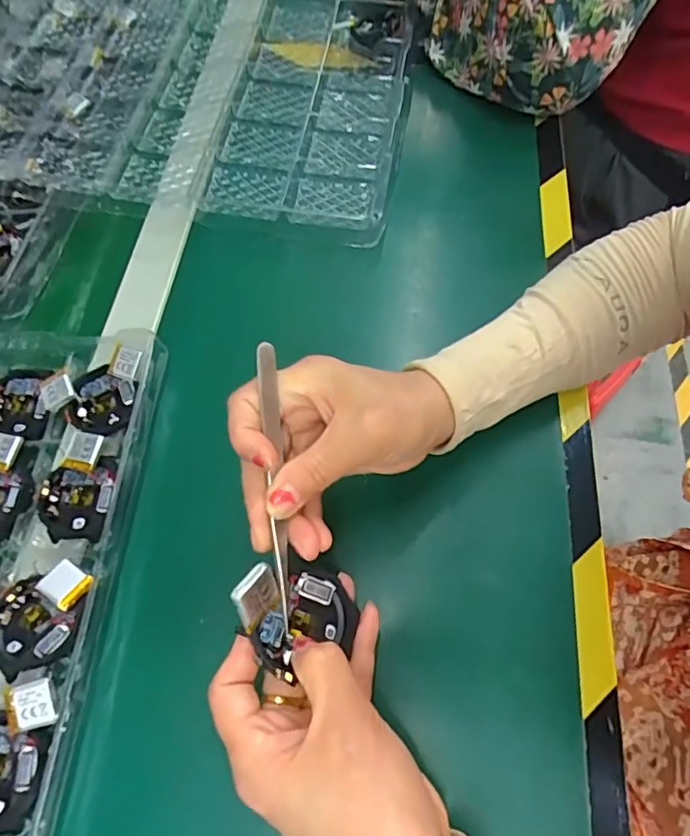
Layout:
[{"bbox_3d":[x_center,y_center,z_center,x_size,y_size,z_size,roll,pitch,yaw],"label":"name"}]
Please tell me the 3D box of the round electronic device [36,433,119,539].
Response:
[{"bbox_3d":[-0.161,0.042,0.329,0.039,0.021,0.061,-3,62,4],"label":"round electronic device"}]

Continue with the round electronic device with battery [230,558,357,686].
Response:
[{"bbox_3d":[-0.021,0.085,0.245,0.053,0.022,0.053,8,73,-26],"label":"round electronic device with battery"}]

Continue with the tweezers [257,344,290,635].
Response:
[{"bbox_3d":[-0.031,0.030,0.247,0.008,0.006,0.127,-4,88,-1],"label":"tweezers"}]

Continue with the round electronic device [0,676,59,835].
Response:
[{"bbox_3d":[-0.168,0.162,0.265,0.045,0.018,0.067,11,64,11],"label":"round electronic device"}]

